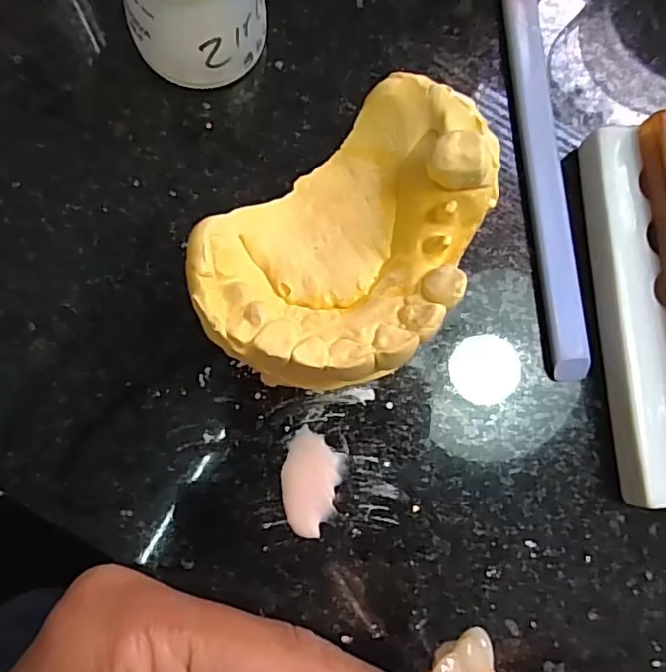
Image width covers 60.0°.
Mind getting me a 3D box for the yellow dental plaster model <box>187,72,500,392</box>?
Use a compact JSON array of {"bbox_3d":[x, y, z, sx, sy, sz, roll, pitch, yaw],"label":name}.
[{"bbox_3d":[0.005,-0.019,0.127,0.069,0.036,0.045,-39,88,-10],"label":"yellow dental plaster model"}]

